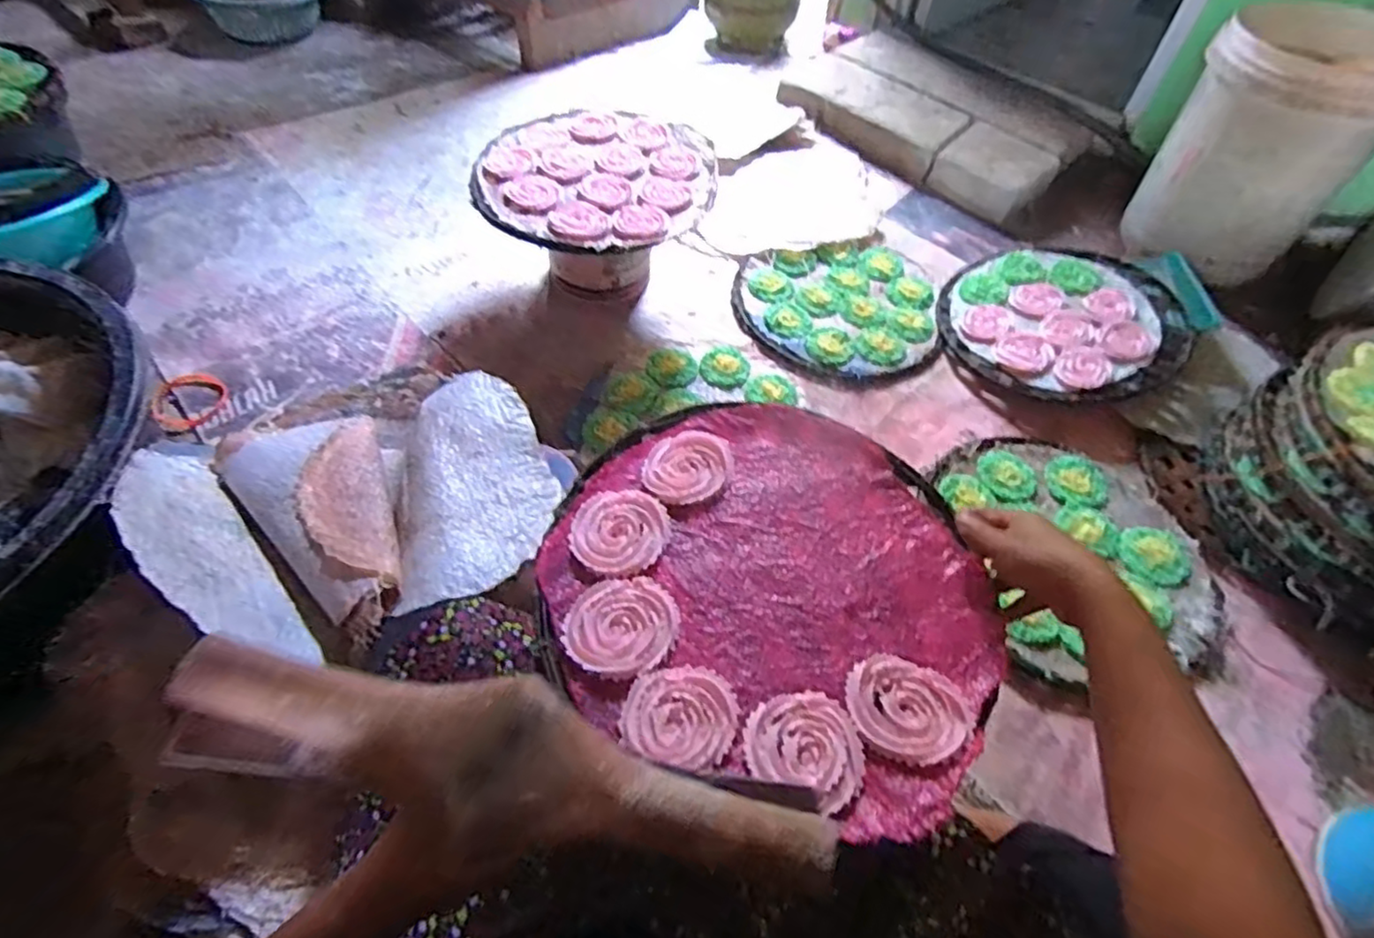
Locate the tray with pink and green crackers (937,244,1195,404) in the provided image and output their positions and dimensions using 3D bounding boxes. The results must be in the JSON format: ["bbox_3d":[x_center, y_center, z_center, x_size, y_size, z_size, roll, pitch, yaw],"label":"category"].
[{"bbox_3d":[0.616,-0.256,1.072,0.356,0.054,0.369,27,57,17],"label":"tray with pink and green crackers"}]

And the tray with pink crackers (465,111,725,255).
[{"bbox_3d":[-0.133,-0.445,0.979,0.350,0.027,0.347,-10,54,-10],"label":"tray with pink crackers"}]

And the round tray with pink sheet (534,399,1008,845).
[{"bbox_3d":[0.071,0.081,0.537,0.351,0.027,0.335,16,55,11],"label":"round tray with pink sheet"}]

